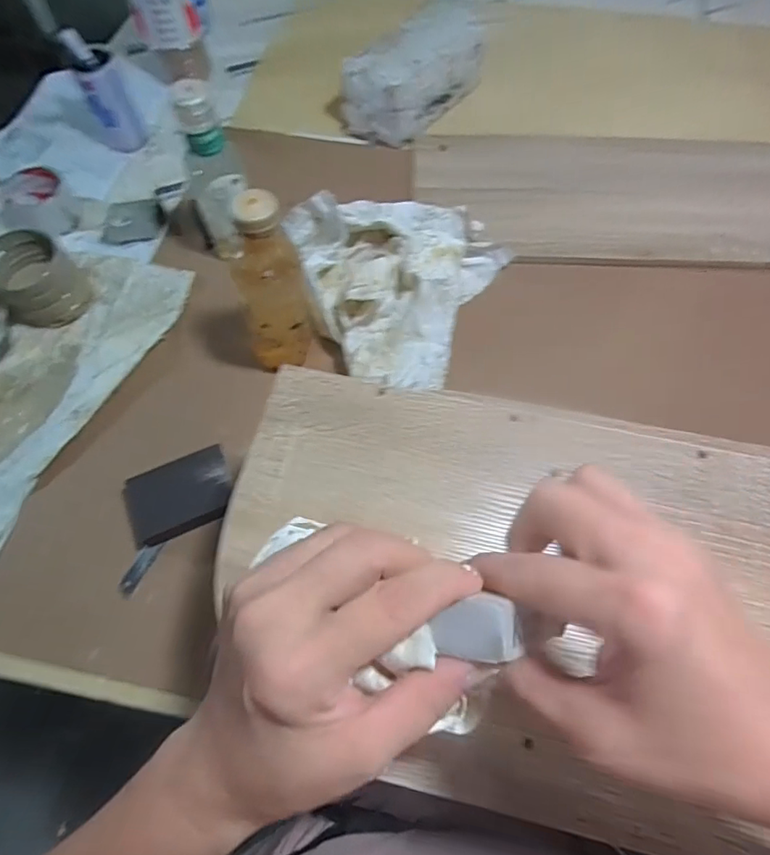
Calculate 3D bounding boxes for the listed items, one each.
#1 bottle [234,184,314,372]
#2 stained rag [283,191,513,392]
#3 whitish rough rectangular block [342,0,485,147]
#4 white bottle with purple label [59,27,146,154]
[{"bbox_3d":[-0.114,-0.139,0.521,0.071,0.195,0.064,-14,65,-6],"label":"bottle"},{"bbox_3d":[0.005,-0.156,0.604,0.236,0.088,0.231,13,65,7],"label":"stained rag"},{"bbox_3d":[0.042,-0.518,0.769,0.104,0.095,0.212,35,70,17],"label":"whitish rough rectangular block"},{"bbox_3d":[-0.394,-0.472,0.746,0.063,0.150,0.071,-21,43,-9],"label":"white bottle with purple label"}]

